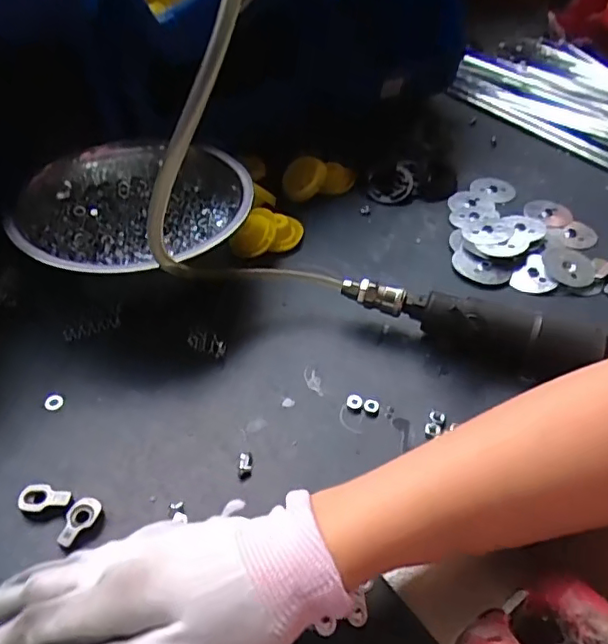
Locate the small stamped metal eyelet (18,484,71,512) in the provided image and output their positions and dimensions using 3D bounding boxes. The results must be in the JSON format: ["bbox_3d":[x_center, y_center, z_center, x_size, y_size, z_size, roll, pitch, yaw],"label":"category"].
[{"bbox_3d":[-0.153,0.105,0.336,0.029,0.010,0.016,0,44,-4],"label":"small stamped metal eyelet"}]

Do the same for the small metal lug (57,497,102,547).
[{"bbox_3d":[-0.130,0.115,0.326,0.016,0.009,0.029,23,47,19],"label":"small metal lug"}]

